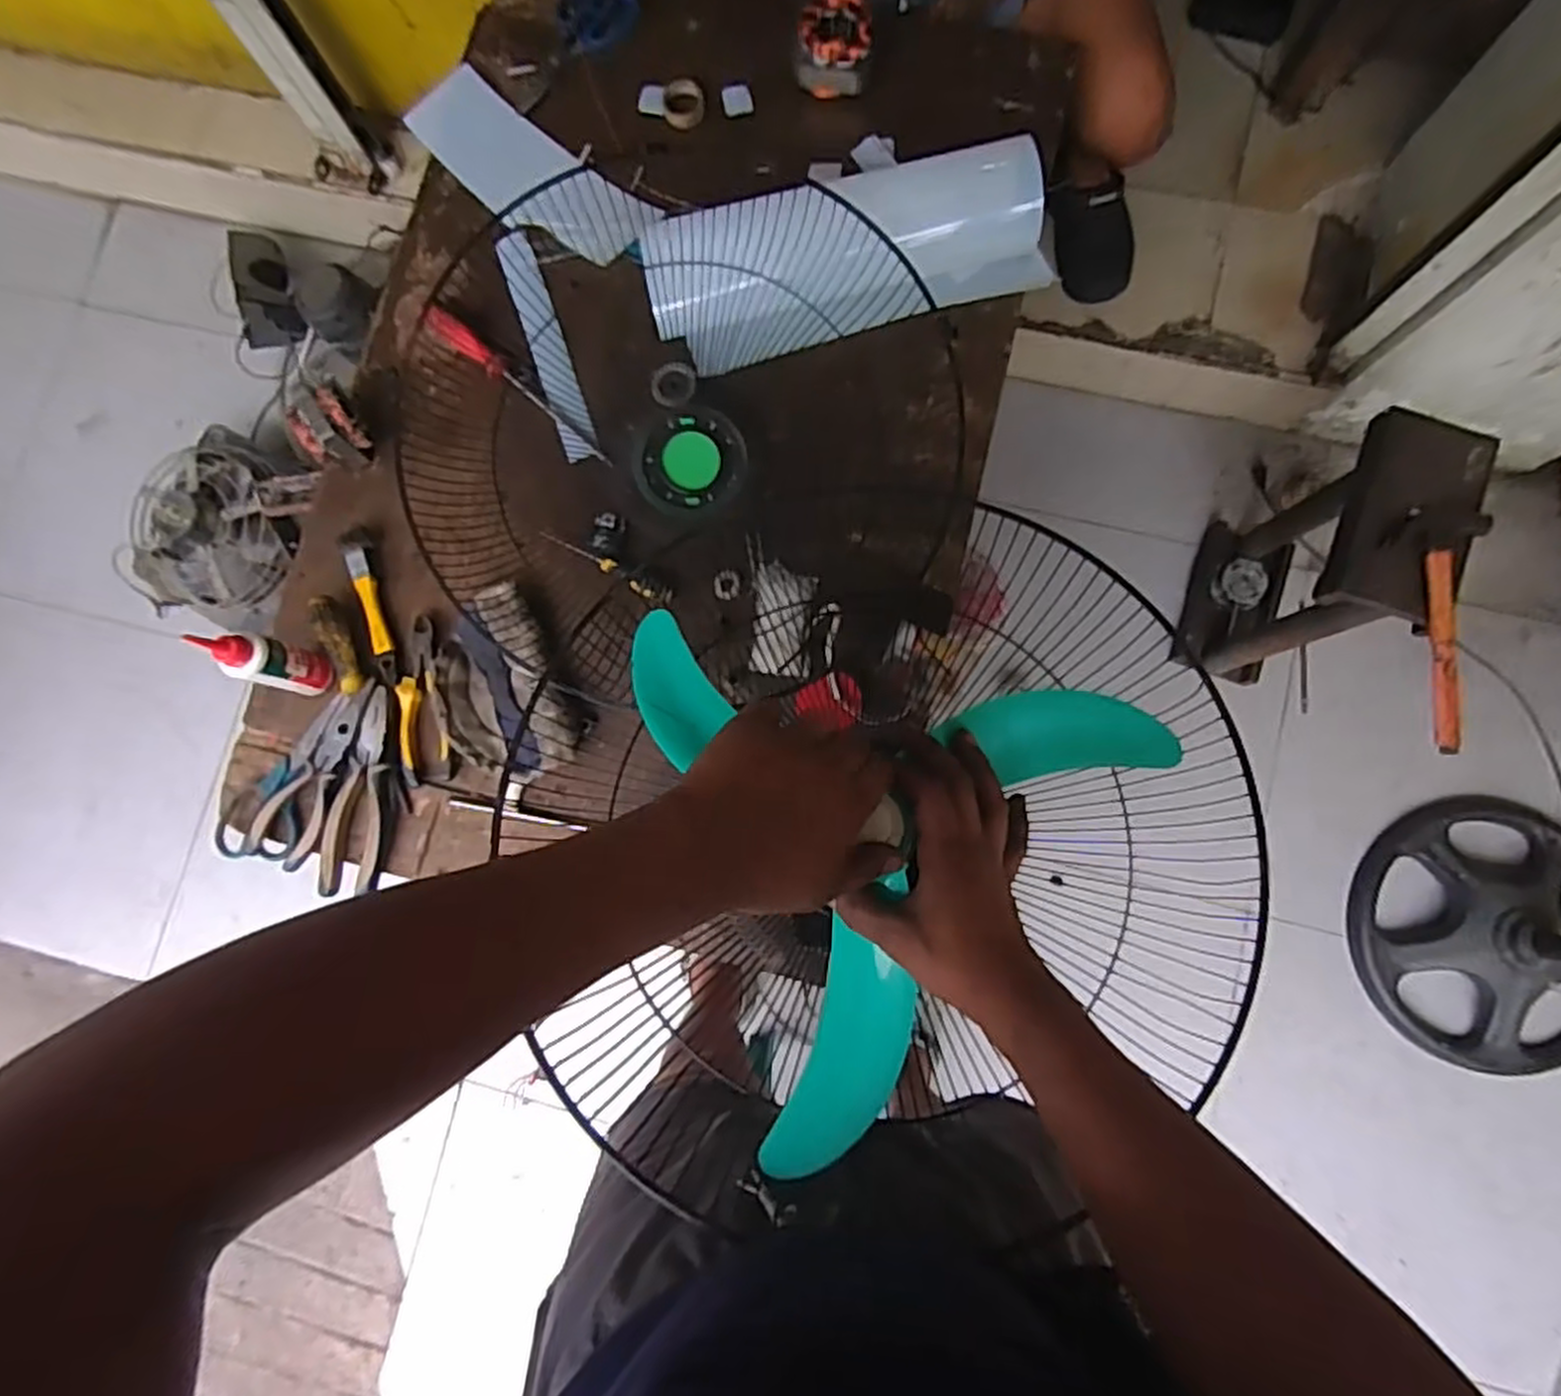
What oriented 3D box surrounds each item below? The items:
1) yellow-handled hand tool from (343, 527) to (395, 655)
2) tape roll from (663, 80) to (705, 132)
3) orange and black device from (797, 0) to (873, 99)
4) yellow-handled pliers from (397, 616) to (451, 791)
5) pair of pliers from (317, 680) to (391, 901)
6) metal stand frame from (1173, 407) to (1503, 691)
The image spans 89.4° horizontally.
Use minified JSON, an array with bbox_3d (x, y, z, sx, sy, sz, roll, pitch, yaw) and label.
[{"bbox_3d":[-0.399,-0.102,0.766,0.024,0.020,0.122,-15,81,1],"label":"yellow-handled hand tool"},{"bbox_3d":[-0.101,-0.627,0.828,0.041,0.019,0.051,2,82,4],"label":"tape roll"},{"bbox_3d":[0.055,-0.659,0.802,0.076,0.046,0.080,3,82,4],"label":"orange and black device"},{"bbox_3d":[-0.338,-0.001,0.744,0.050,0.015,0.159,-6,82,3],"label":"yellow-handled pliers"},{"bbox_3d":[-0.393,0.088,0.736,0.059,0.012,0.192,7,83,5],"label":"pair of pliers"},{"bbox_3d":[0.775,-0.198,1.165,0.141,0.462,0.282,19,86,5],"label":"metal stand frame"}]

